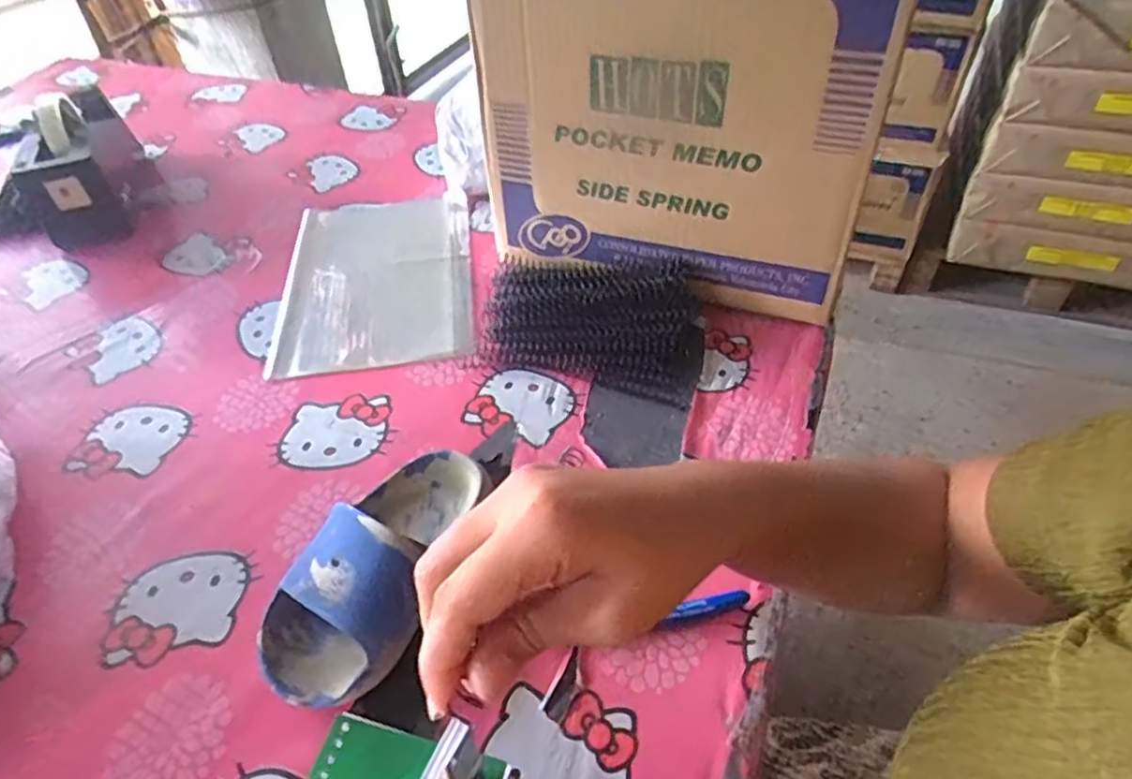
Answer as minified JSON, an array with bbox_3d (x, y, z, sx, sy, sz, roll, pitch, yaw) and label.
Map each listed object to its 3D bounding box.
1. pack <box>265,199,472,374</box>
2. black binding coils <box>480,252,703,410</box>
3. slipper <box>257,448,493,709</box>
[{"bbox_3d":[-0.182,-0.117,0.676,0.175,0.014,0.264,-7,46,-3],"label":"pack"},{"bbox_3d":[0.025,-0.062,0.576,0.183,0.051,0.116,14,49,17],"label":"black binding coils"},{"bbox_3d":[-0.115,0.100,0.423,0.092,0.059,0.175,11,48,15],"label":"slipper"}]

